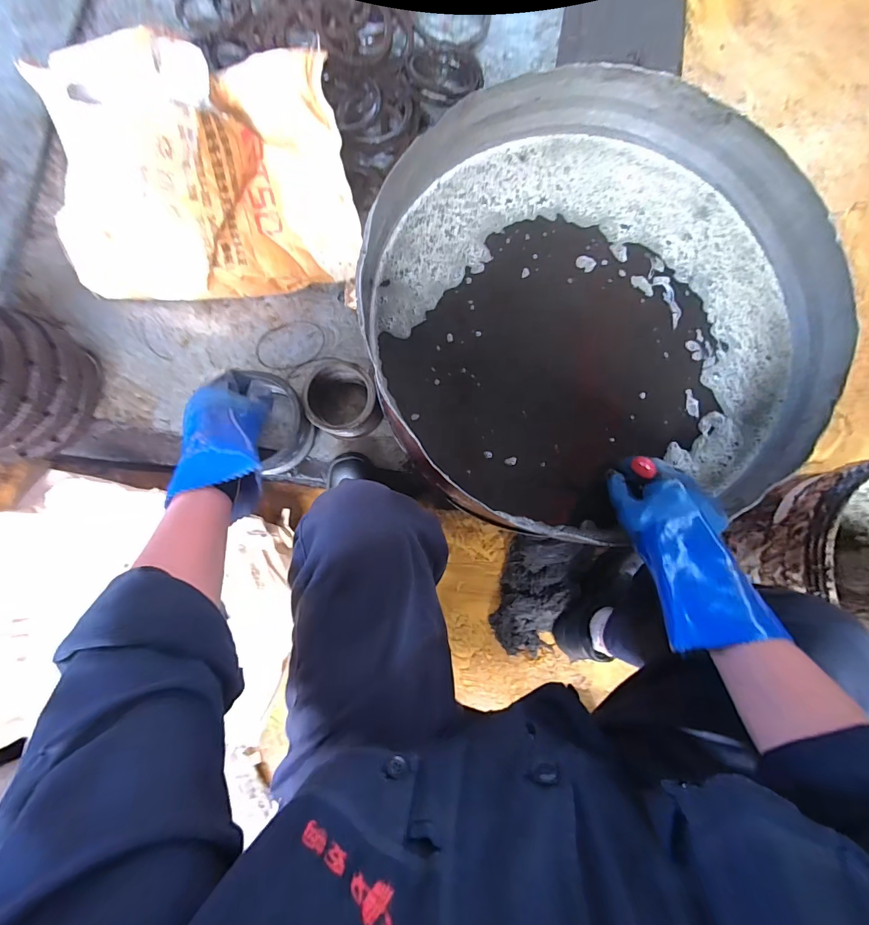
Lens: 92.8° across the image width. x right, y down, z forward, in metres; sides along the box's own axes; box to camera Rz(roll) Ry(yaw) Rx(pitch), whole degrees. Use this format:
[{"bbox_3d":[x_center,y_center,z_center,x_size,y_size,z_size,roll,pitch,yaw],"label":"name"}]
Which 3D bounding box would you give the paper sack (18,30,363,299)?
[{"bbox_3d":[-0.407,-0.495,0.717,0.484,0.194,0.316,-9,84,-3],"label":"paper sack"}]

